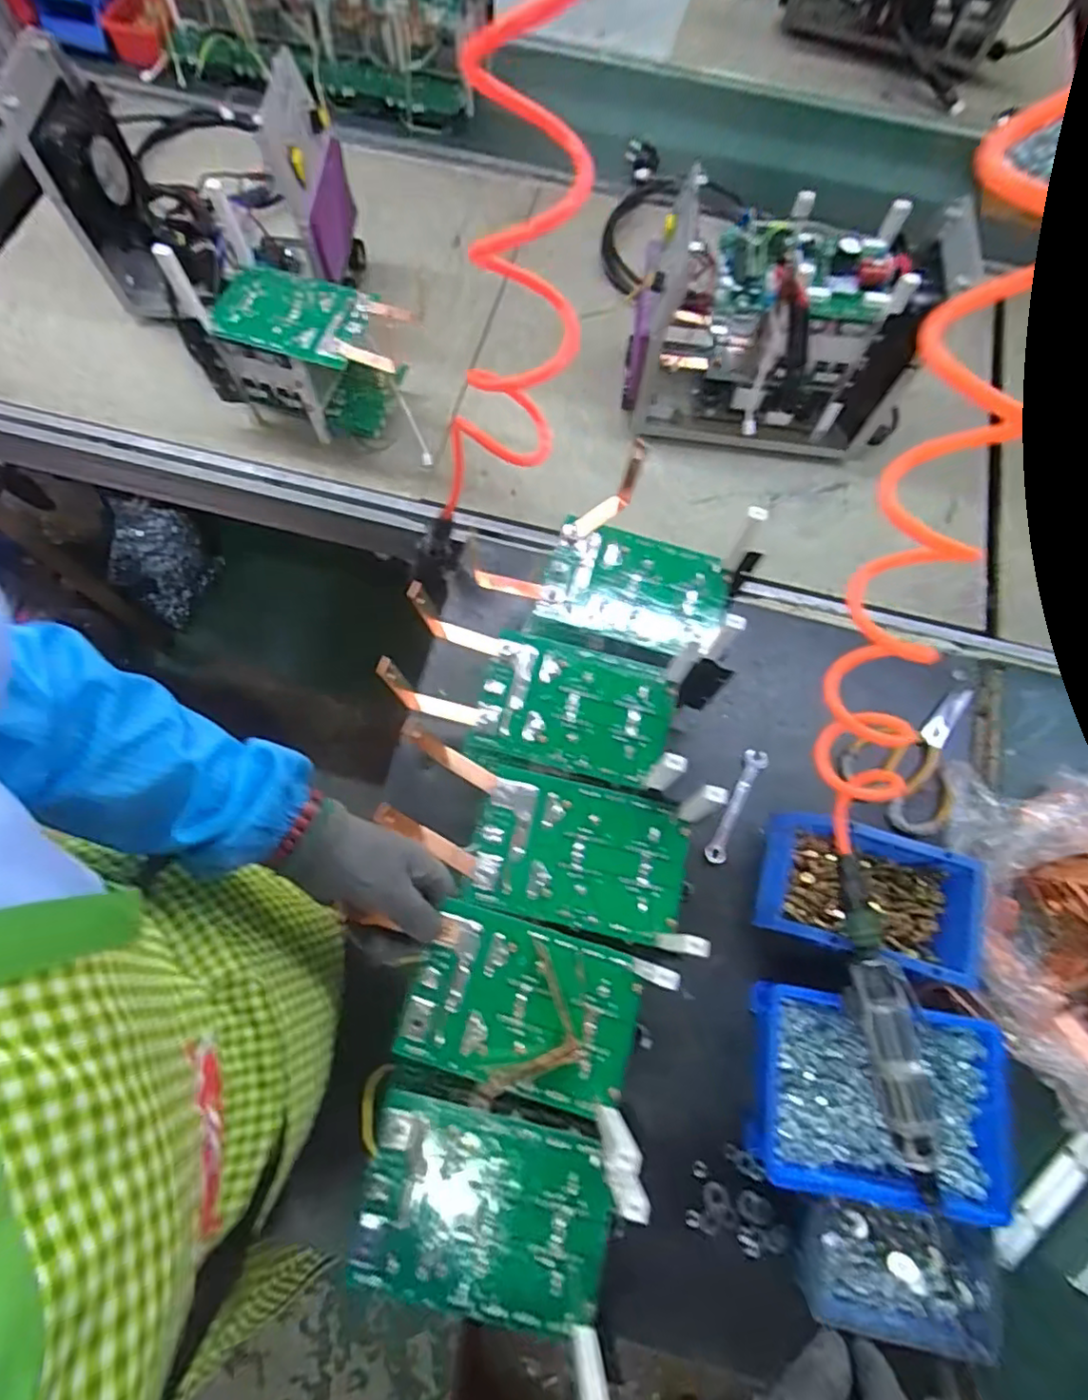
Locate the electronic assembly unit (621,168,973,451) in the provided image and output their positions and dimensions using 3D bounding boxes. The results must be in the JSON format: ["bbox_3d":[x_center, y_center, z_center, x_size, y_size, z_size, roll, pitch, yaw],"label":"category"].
[{"bbox_3d":[0.272,-0.431,0.723,0.323,0.220,0.162,4,71,0],"label":"electronic assembly unit"}]

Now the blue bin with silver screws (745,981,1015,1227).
[{"bbox_3d":[0.286,0.338,0.529,0.212,0.058,0.144,9,71,2],"label":"blue bin with silver screws"}]

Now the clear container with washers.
[{"bbox_3d":[0.281,0.459,0.488,0.150,0.050,0.073,7,71,1],"label":"clear container with washers"}]

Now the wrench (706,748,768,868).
[{"bbox_3d":[0.200,0.109,0.639,0.024,0.012,0.132,29,73,8],"label":"wrench"}]

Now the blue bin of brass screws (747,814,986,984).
[{"bbox_3d":[0.300,0.182,0.577,0.183,0.073,0.116,16,71,4],"label":"blue bin of brass screws"}]

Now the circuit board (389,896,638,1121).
[{"bbox_3d":[-0.015,0.227,0.451,0.161,0.013,0.109,17,71,5],"label":"circuit board"}]

